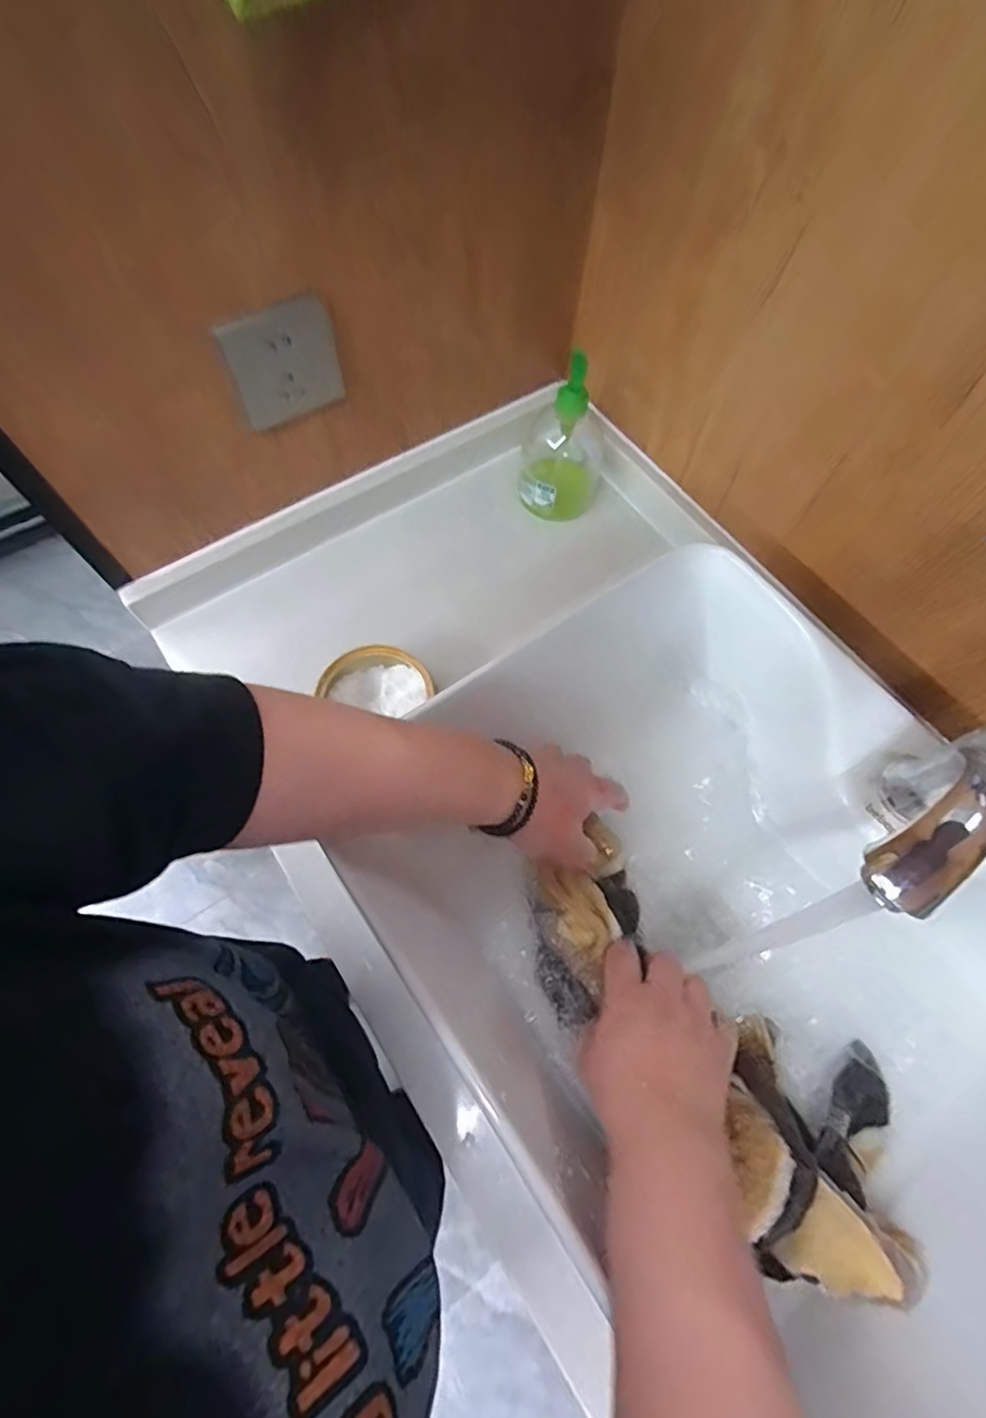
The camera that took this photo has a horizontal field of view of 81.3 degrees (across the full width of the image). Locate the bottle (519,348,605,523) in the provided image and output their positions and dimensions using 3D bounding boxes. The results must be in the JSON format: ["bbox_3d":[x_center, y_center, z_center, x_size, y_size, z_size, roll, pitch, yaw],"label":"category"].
[{"bbox_3d":[0.074,-0.268,0.575,0.085,0.158,0.072,11,67,2],"label":"bottle"}]

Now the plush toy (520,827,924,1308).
[{"bbox_3d":[0.141,0.215,0.379,0.127,0.056,0.292,-39,68,-17],"label":"plush toy"}]

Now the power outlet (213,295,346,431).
[{"bbox_3d":[-0.161,-0.267,0.451,0.083,0.099,0.011,-30,80,-12],"label":"power outlet"}]

